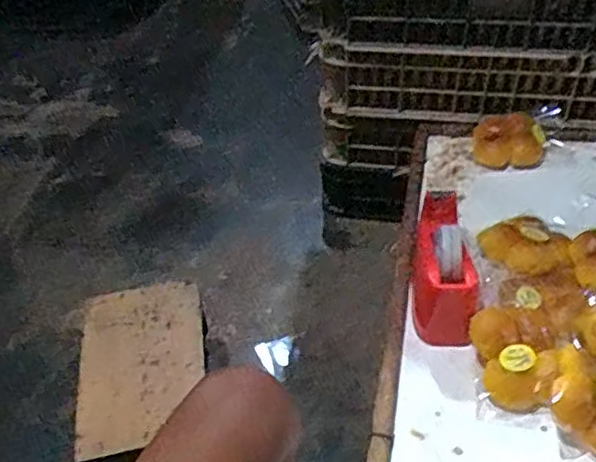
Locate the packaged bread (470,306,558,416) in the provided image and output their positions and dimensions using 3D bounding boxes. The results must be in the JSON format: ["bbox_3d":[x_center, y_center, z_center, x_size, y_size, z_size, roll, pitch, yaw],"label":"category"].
[{"bbox_3d":[0.253,0.148,0.751,0.077,0.059,0.119,-11,44,-7],"label":"packaged bread"}]

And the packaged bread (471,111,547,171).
[{"bbox_3d":[0.361,-0.155,1.096,0.115,0.061,0.096,2,44,7],"label":"packaged bread"}]

